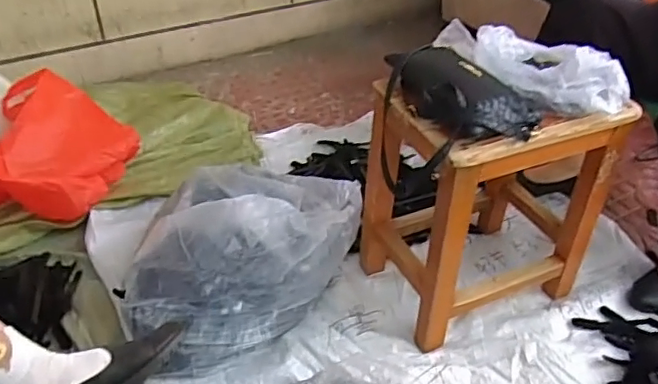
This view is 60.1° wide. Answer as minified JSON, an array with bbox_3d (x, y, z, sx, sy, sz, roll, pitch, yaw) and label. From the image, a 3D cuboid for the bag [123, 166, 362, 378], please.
[{"bbox_3d":[-0.144,0.073,0.979,0.445,0.207,0.307,-24,43,-29],"label":"bag"}]

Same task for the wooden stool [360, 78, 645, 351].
[{"bbox_3d":[0.243,0.010,0.937,0.319,0.383,0.227,-15,39,-20],"label":"wooden stool"}]

